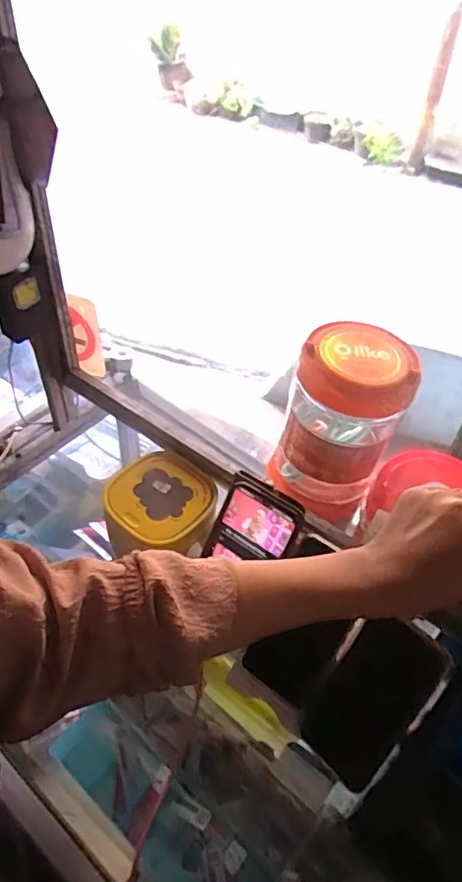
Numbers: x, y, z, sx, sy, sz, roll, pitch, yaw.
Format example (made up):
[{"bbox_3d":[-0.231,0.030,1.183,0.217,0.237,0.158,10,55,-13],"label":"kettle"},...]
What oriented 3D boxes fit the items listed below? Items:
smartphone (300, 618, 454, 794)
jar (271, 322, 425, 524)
[{"bbox_3d":[0.124,0.230,0.484,0.077,0.159,0.010,35,19,24],"label":"smartphone"},{"bbox_3d":[0.105,-0.016,0.529,0.099,0.167,0.092,3,48,-3],"label":"jar"}]

